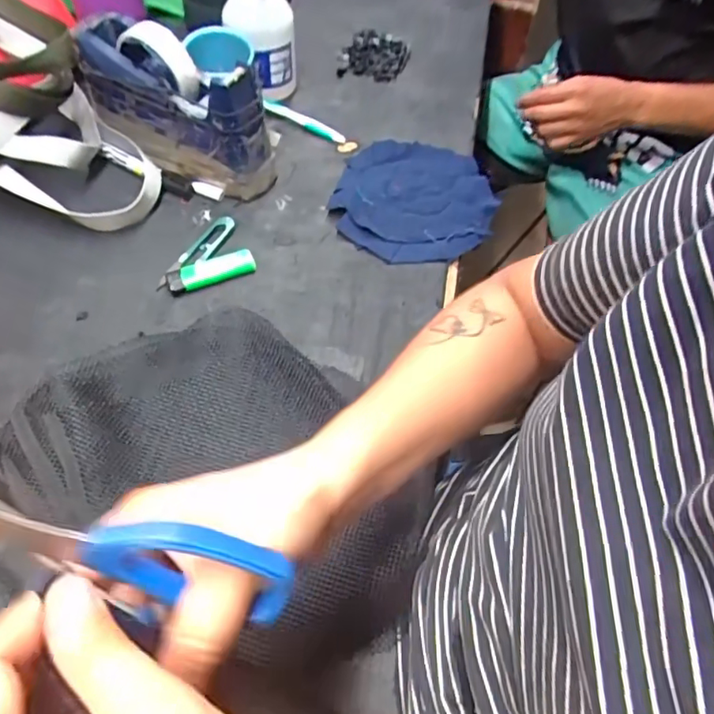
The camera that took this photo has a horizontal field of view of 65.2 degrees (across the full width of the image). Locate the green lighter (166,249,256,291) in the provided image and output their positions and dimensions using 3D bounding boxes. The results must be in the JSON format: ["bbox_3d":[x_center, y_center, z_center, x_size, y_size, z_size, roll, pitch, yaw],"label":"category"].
[{"bbox_3d":[-0.136,-0.081,0.524,0.082,0.011,0.025,-20,61,-17],"label":"green lighter"}]

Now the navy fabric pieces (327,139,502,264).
[{"bbox_3d":[0.063,-0.172,0.592,0.163,0.012,0.182,13,57,4],"label":"navy fabric pieces"}]

